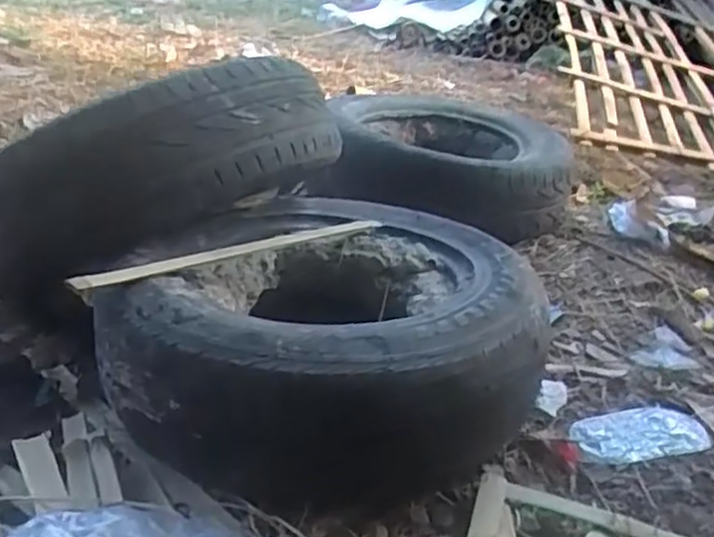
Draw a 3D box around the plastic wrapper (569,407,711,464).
[{"bbox_3d":[0.373,0.222,0.941,0.202,0.025,0.079,-4,26,-21],"label":"plastic wrapper"}]

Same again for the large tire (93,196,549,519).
[{"bbox_3d":[-0.024,0.071,0.964,0.509,0.194,0.548,9,24,6],"label":"large tire"}]

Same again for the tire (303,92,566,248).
[{"bbox_3d":[0.205,-0.259,1.671,0.535,0.176,0.532,7,24,3],"label":"tire"}]

